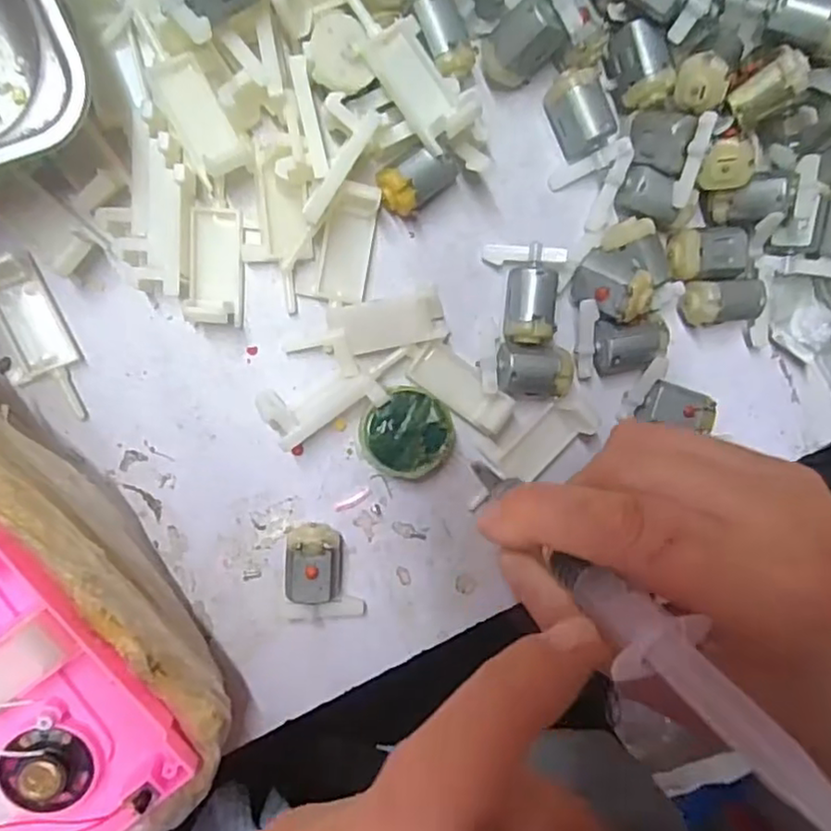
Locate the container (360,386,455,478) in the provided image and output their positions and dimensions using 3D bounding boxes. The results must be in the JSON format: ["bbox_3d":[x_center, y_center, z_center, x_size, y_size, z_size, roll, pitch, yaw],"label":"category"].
[{"bbox_3d":[-0.003,0.006,0.241,0.033,0.016,0.032,-1,97,-8],"label":"container"}]

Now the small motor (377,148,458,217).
[{"bbox_3d":[0.000,-0.084,0.231,0.026,0.020,0.017,-38,100,-2],"label":"small motor"}]

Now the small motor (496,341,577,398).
[{"bbox_3d":[0.044,-0.017,0.242,0.027,0.016,0.019,1,96,-8],"label":"small motor"}]

